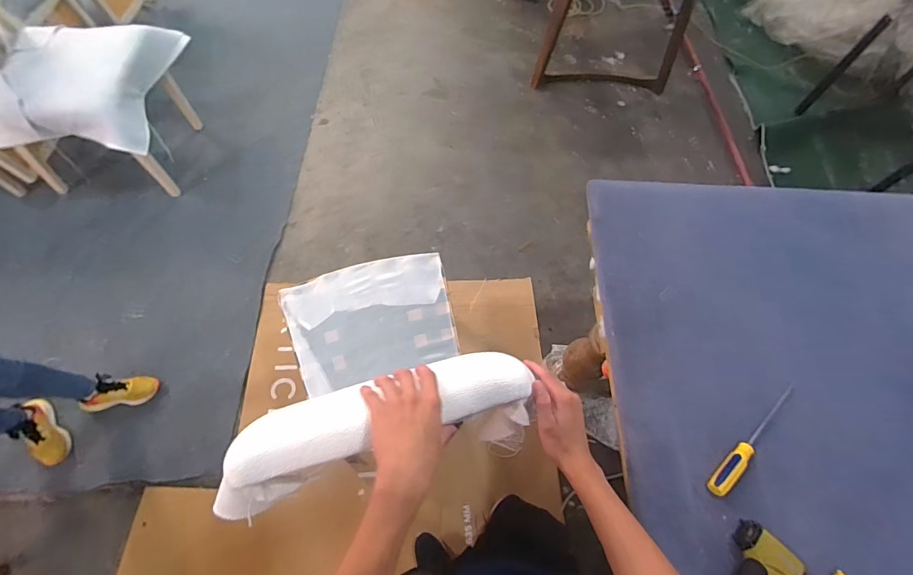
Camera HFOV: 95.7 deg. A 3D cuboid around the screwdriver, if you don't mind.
[{"bbox_3d":[0.569,0.284,0.783,0.298,0.038,0.032,-34,70,-18],"label":"screwdriver"}]

